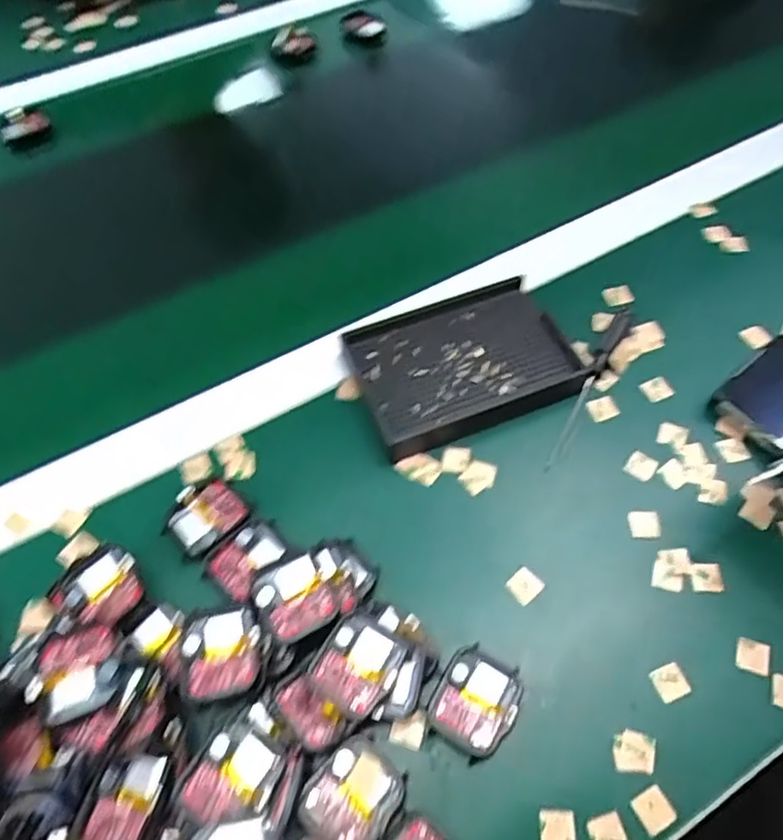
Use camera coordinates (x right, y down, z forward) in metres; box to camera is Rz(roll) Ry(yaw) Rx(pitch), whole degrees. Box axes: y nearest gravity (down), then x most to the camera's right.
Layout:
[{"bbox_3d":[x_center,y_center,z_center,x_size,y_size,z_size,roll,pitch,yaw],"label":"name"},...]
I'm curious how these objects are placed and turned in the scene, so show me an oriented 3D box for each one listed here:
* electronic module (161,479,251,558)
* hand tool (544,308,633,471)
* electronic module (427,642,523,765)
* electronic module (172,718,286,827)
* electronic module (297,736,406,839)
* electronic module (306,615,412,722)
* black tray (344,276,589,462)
[{"bbox_3d":[-0.107,0.055,0.368,0.039,0.007,0.042,38,65,23],"label":"electronic module"},{"bbox_3d":[0.128,-0.027,0.414,0.012,0.014,0.142,27,61,18],"label":"hand tool"},{"bbox_3d":[0.041,0.138,0.315,0.037,0.013,0.045,28,61,18],"label":"electronic module"},{"bbox_3d":[-0.068,0.157,0.282,0.035,0.011,0.040,22,60,15],"label":"electronic module"},{"bbox_3d":[-0.018,0.173,0.294,0.036,0.009,0.043,33,63,21],"label":"electronic module"},{"bbox_3d":[-0.016,0.116,0.307,0.037,0.006,0.041,28,63,21],"label":"electronic module"},{"bbox_3d":[0.048,-0.036,0.418,0.133,0.023,0.092,-20,58,-11],"label":"black tray"}]

